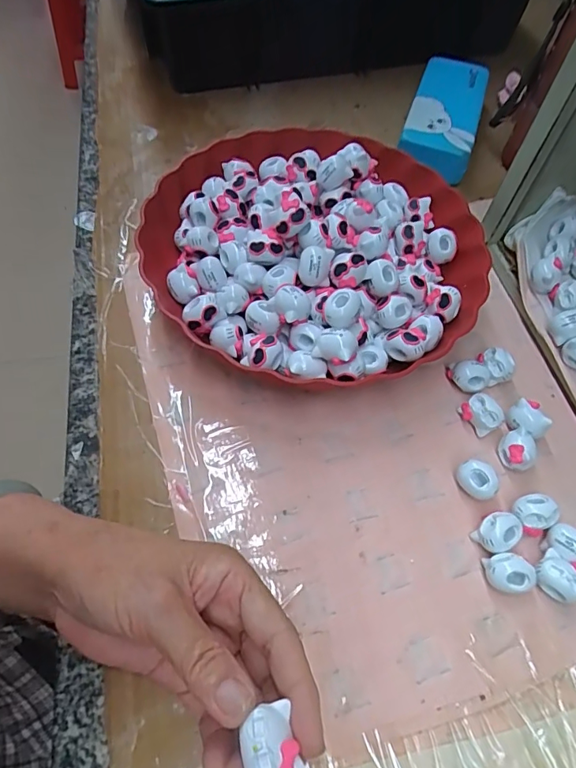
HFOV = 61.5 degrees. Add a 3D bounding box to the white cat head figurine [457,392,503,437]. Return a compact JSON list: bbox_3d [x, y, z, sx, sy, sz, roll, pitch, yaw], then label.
[{"bbox_3d":[0.129,0.020,0.324,0.015,0.022,0.025,-30,65,-18],"label":"white cat head figurine"}]

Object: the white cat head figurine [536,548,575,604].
[{"bbox_3d":[0.153,0.110,0.274,0.024,0.017,0.024,-5,63,11],"label":"white cat head figurine"}]

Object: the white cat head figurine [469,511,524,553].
[{"bbox_3d":[0.123,0.088,0.285,0.025,0.019,0.021,-16,61,-12],"label":"white cat head figurine"}]

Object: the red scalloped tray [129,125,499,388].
[{"bbox_3d":[0.022,-0.105,0.369,0.251,0.058,0.249,-19,62,-13],"label":"red scalloped tray"}]

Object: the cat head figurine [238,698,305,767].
[{"bbox_3d":[-0.007,0.138,0.185,0.020,0.008,0.022,-16,61,-12],"label":"cat head figurine"}]

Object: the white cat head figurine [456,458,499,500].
[{"bbox_3d":[0.117,0.060,0.300,0.016,0.021,0.024,-38,68,-22],"label":"white cat head figurine"}]

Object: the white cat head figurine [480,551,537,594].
[{"bbox_3d":[0.125,0.107,0.273,0.025,0.021,0.020,-7,60,-7],"label":"white cat head figurine"}]

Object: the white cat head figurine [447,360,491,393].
[{"bbox_3d":[0.127,-0.005,0.341,0.028,0.018,0.018,22,61,10],"label":"white cat head figurine"}]

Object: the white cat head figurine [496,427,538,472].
[{"bbox_3d":[0.149,0.044,0.313,0.021,0.019,0.022,1,59,-2],"label":"white cat head figurine"}]

